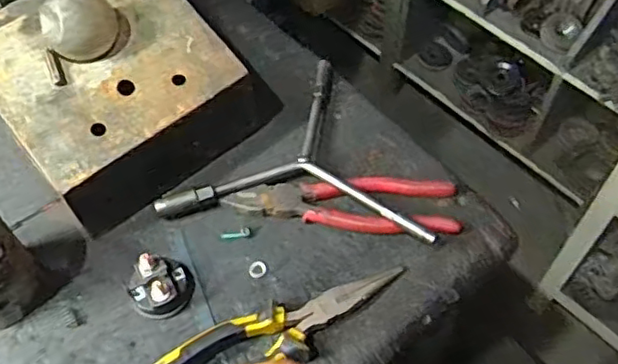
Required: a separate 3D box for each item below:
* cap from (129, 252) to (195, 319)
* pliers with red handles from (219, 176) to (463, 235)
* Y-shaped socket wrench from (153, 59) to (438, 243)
[{"bbox_3d":[-0.115,0.080,0.487,0.046,0.035,0.041,-12,56,-8],"label":"cap"},{"bbox_3d":[0.027,0.017,0.531,0.191,0.025,0.046,6,55,5],"label":"pliers with red handles"},{"bbox_3d":[-0.001,-0.038,0.566,0.224,0.031,0.191,7,56,5],"label":"Y-shaped socket wrench"}]

